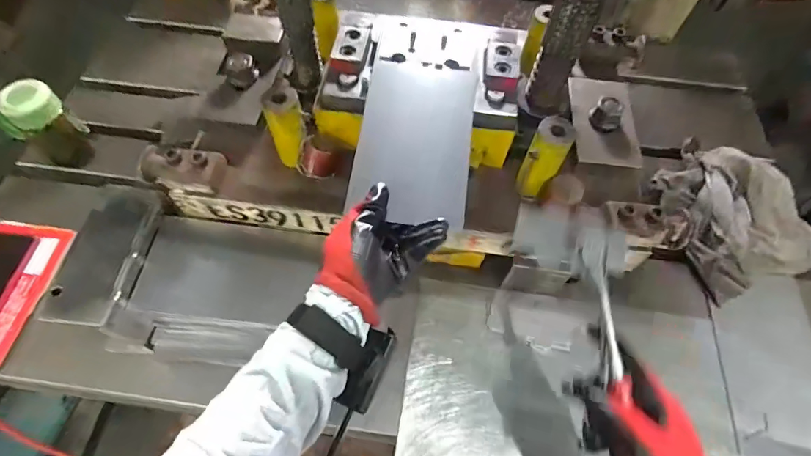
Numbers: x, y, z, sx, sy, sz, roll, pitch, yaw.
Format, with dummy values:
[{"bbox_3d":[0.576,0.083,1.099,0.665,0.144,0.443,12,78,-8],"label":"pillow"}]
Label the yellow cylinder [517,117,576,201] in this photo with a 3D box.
[{"bbox_3d":[0.157,-0.076,0.481,0.038,0.097,0.041,26,62,13],"label":"yellow cylinder"}]

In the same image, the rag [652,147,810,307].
[{"bbox_3d":[0.486,-0.023,0.625,0.185,0.067,0.215,-14,61,-10],"label":"rag"}]

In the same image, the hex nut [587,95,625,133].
[{"bbox_3d":[0.259,-0.146,0.541,0.039,0.027,0.039,31,63,16],"label":"hex nut"}]

